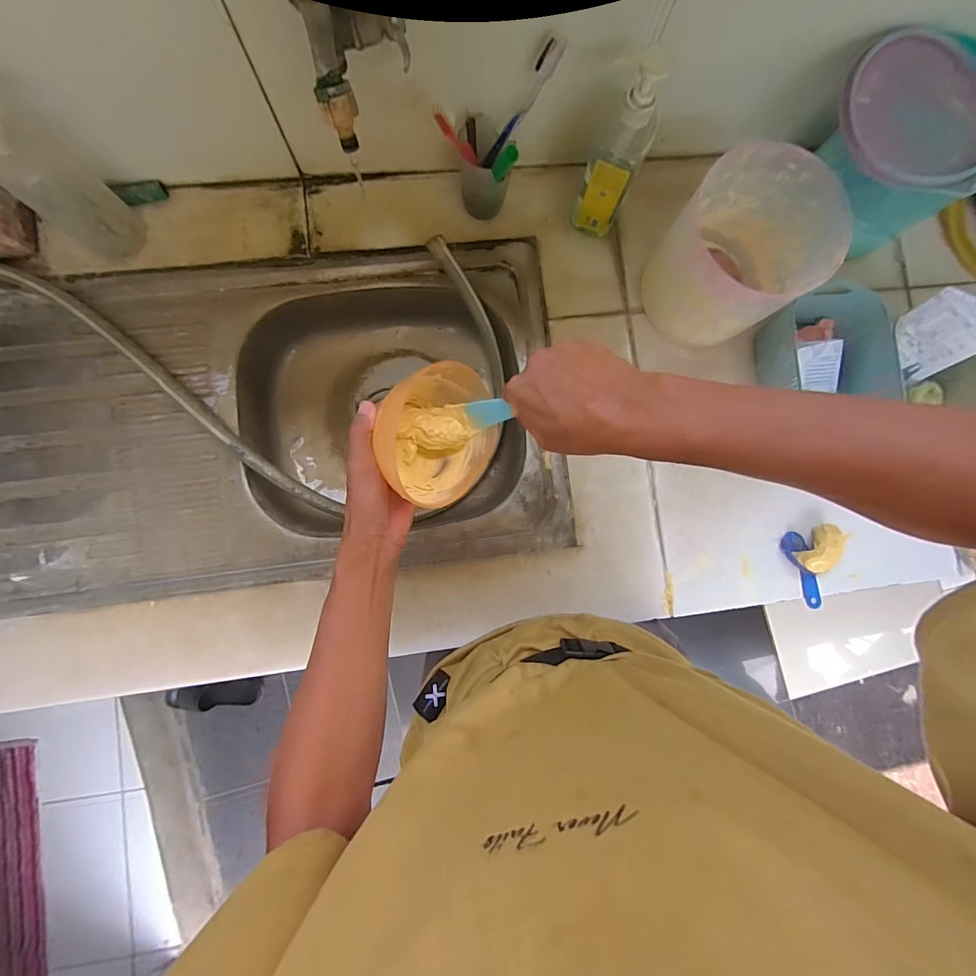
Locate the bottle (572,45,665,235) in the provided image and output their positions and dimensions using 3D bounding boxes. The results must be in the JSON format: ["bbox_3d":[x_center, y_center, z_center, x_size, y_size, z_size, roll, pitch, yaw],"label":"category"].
[{"bbox_3d":[0.141,-0.359,0.494,0.063,0.185,0.061,17,85,-3],"label":"bottle"}]

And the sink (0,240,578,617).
[{"bbox_3d":[-0.273,-0.079,0.596,0.709,0.135,0.390,-6,86,-5],"label":"sink"}]

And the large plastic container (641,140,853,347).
[{"bbox_3d":[0.276,-0.260,0.516,0.159,0.152,0.152,0,86,-4],"label":"large plastic container"}]

